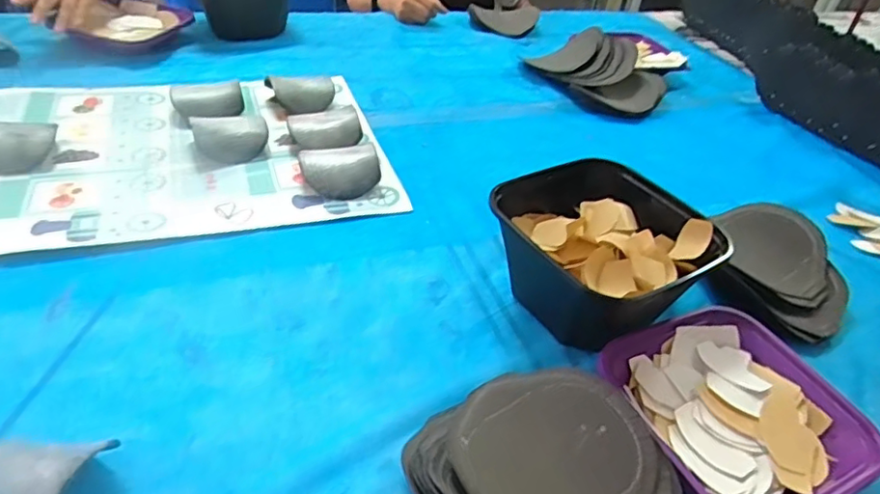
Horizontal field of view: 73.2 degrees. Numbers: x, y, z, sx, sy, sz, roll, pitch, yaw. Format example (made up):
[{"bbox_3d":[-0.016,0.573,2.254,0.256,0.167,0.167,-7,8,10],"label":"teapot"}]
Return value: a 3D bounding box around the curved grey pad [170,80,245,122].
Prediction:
[{"bbox_3d":[-0.319,-0.194,0.816,0.094,0.038,0.053,-8,40,-17],"label":"curved grey pad"}]

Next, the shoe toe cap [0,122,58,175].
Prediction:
[{"bbox_3d":[-0.496,-0.119,0.684,0.084,0.046,0.057,0,39,-9],"label":"shoe toe cap"}]

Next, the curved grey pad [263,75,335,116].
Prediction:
[{"bbox_3d":[-0.192,-0.215,0.855,0.092,0.043,0.063,-17,44,-27],"label":"curved grey pad"}]

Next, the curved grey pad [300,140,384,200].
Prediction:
[{"bbox_3d":[-0.118,-0.088,0.702,0.094,0.046,0.049,1,38,-8],"label":"curved grey pad"}]

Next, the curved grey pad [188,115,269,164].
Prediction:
[{"bbox_3d":[-0.259,-0.133,0.740,0.088,0.043,0.049,-8,40,-18],"label":"curved grey pad"}]

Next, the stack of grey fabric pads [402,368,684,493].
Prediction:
[{"bbox_3d":[0.067,0.161,0.411,0.157,0.060,0.168,-27,49,-35],"label":"stack of grey fabric pads"}]

